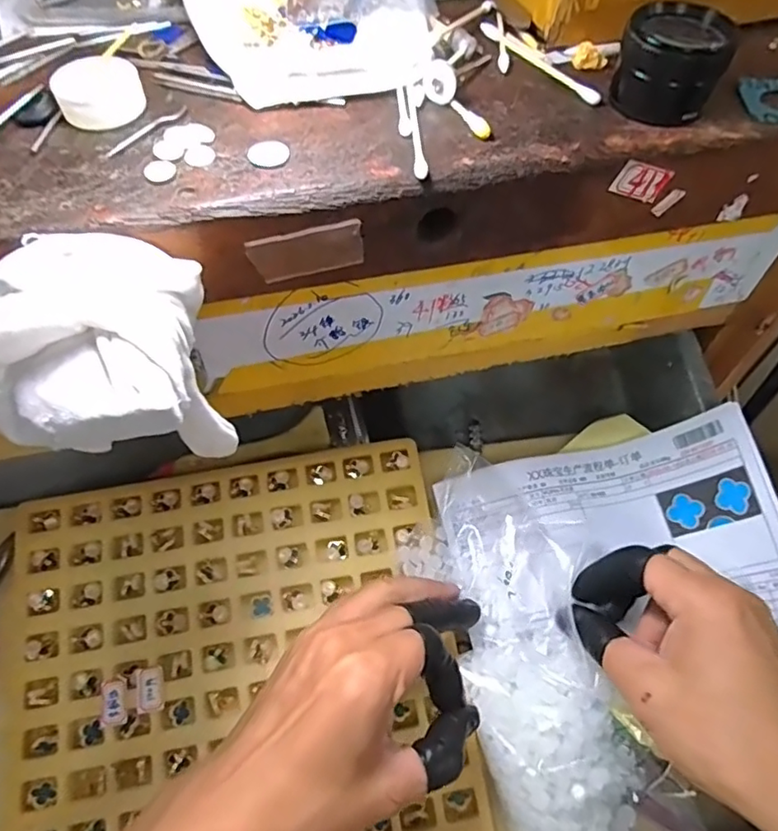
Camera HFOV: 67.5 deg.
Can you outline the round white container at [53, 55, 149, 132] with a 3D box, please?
[{"bbox_3d":[-0.114,-0.128,0.231,0.032,0.012,0.031,-20,59,-14],"label":"round white container"}]

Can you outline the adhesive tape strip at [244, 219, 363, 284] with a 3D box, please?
[{"bbox_3d":[-0.032,-0.063,0.226,0.042,0.021,0.004,-13,57,-2],"label":"adhesive tape strip"}]

